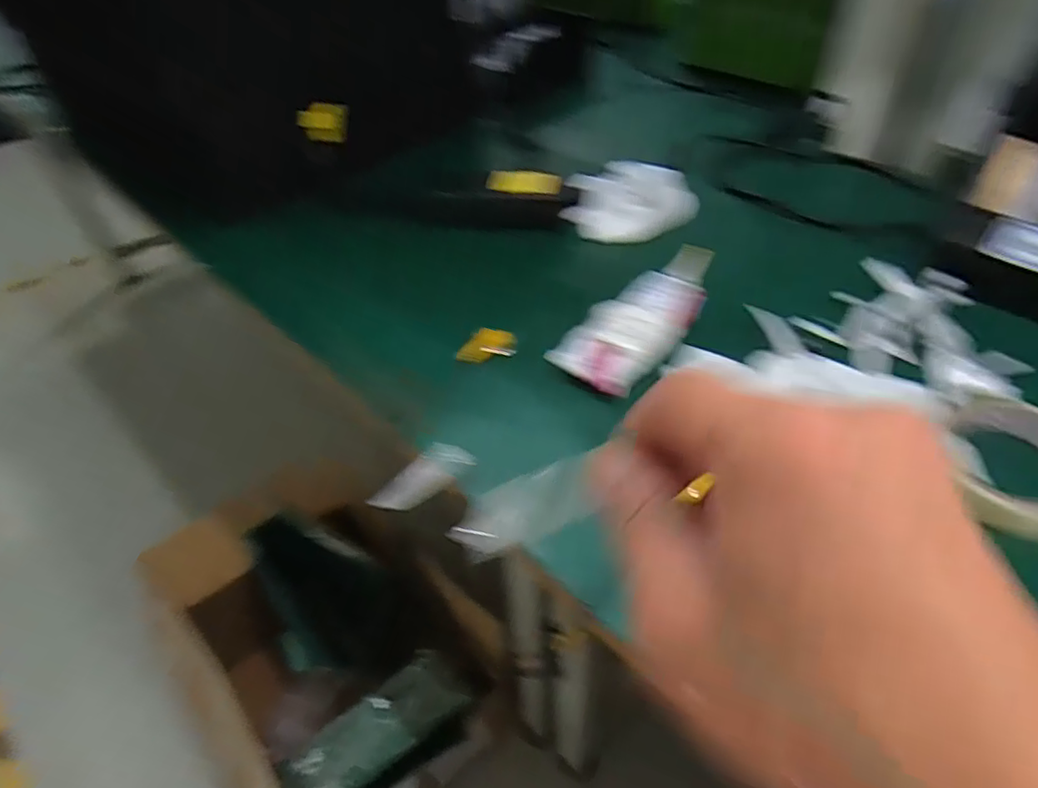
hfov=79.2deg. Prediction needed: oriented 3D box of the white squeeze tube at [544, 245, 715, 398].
[{"bbox_3d":[0.097,-0.059,0.482,0.063,0.026,0.179,27,54,27],"label":"white squeeze tube"}]

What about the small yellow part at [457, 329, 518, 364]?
[{"bbox_3d":[-0.026,-0.039,0.497,0.054,0.009,0.025,-10,83,-30],"label":"small yellow part"}]

